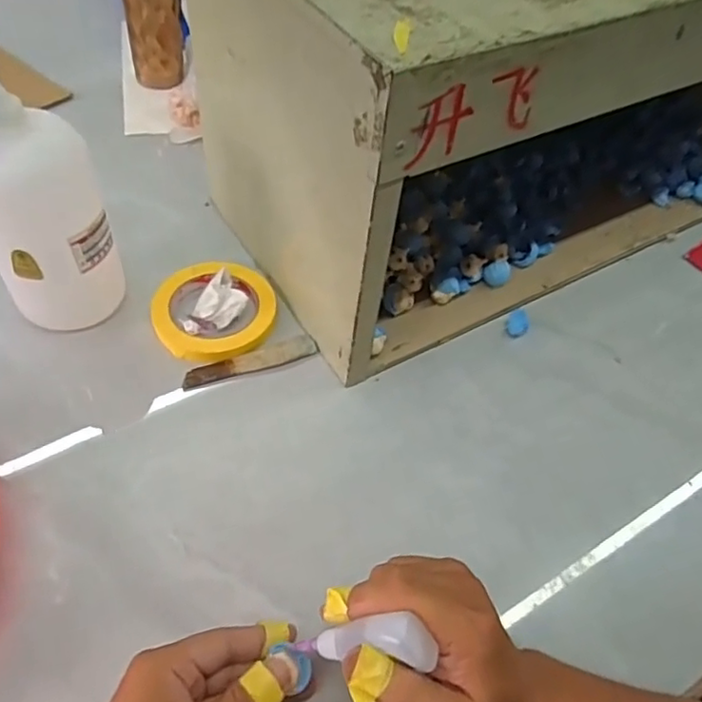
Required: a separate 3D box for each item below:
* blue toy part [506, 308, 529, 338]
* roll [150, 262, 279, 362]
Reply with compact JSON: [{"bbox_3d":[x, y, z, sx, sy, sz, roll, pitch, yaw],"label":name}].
[{"bbox_3d":[0.159,-0.026,0.579,0.020,0.017,0.023,20,54,9],"label":"blue toy part"},{"bbox_3d":[-0.124,-0.040,0.554,0.110,0.013,0.106,3,52,-4],"label":"roll"}]

